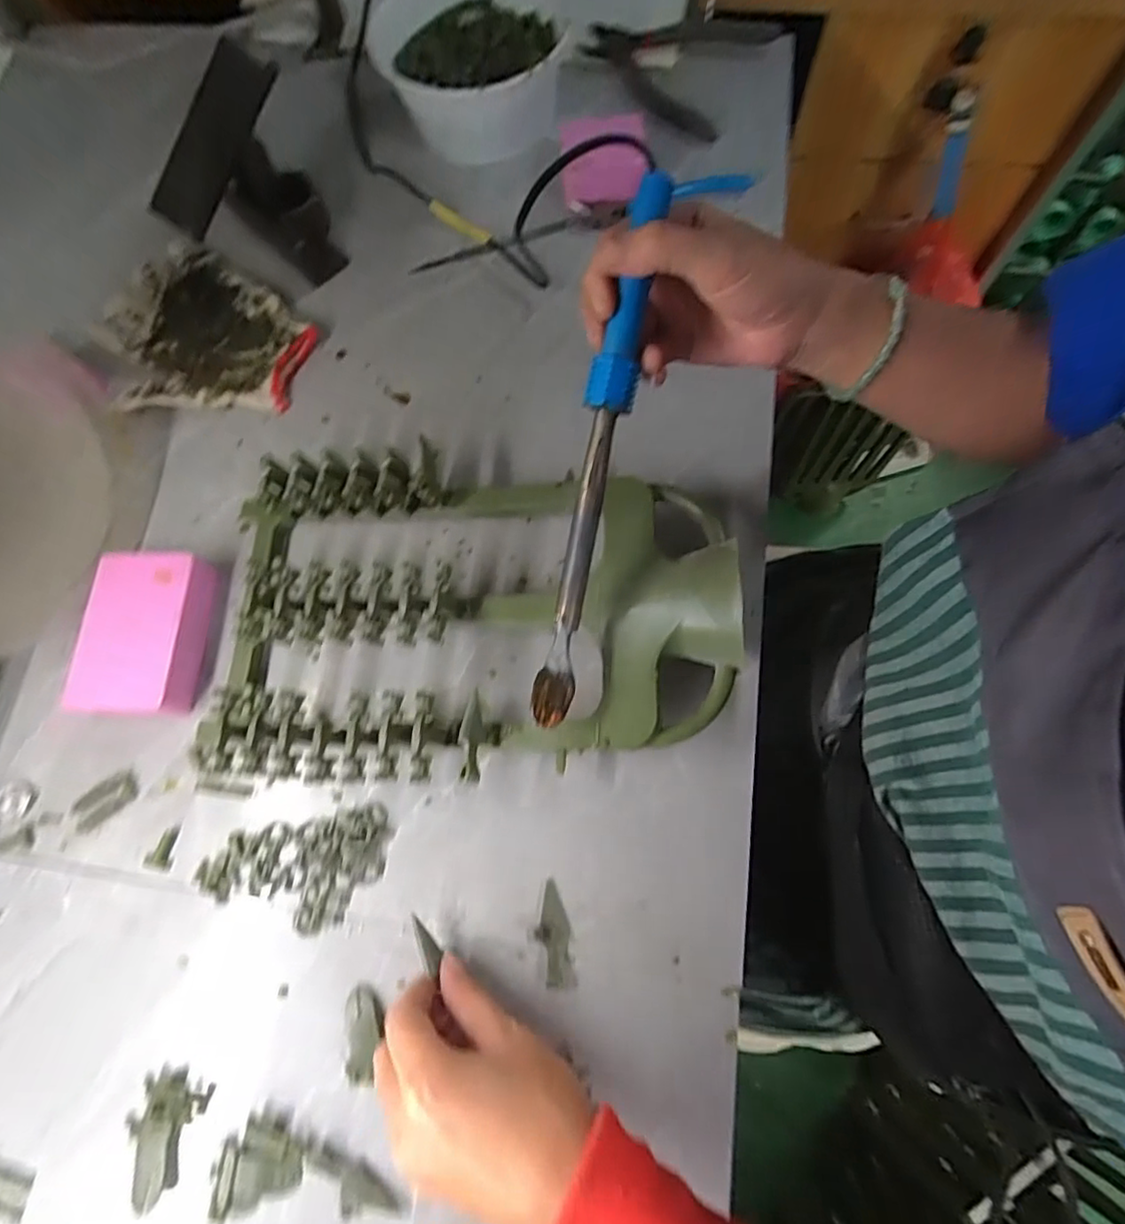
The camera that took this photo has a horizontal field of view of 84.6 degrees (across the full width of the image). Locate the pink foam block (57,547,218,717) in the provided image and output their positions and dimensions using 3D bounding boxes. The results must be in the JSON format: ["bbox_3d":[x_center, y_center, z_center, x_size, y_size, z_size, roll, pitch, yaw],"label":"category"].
[{"bbox_3d":[-0.280,0.015,0.422,0.076,0.033,0.110,-3,72,2],"label":"pink foam block"}]

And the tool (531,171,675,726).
[{"bbox_3d":[0.018,-0.075,0.326,0.023,0.018,0.281,13,102,7],"label":"tool"}]

